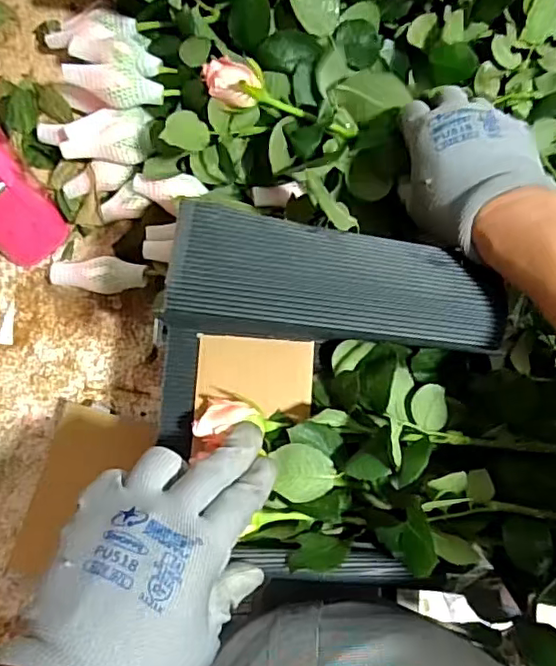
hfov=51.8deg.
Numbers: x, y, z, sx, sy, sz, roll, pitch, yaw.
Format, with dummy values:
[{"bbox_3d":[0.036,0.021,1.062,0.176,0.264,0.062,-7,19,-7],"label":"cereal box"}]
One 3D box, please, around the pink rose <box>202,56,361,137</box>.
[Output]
[{"bbox_3d":[0.002,-0.183,0.454,0.126,0.032,0.029,17,81,-16],"label":"pink rose"}]

